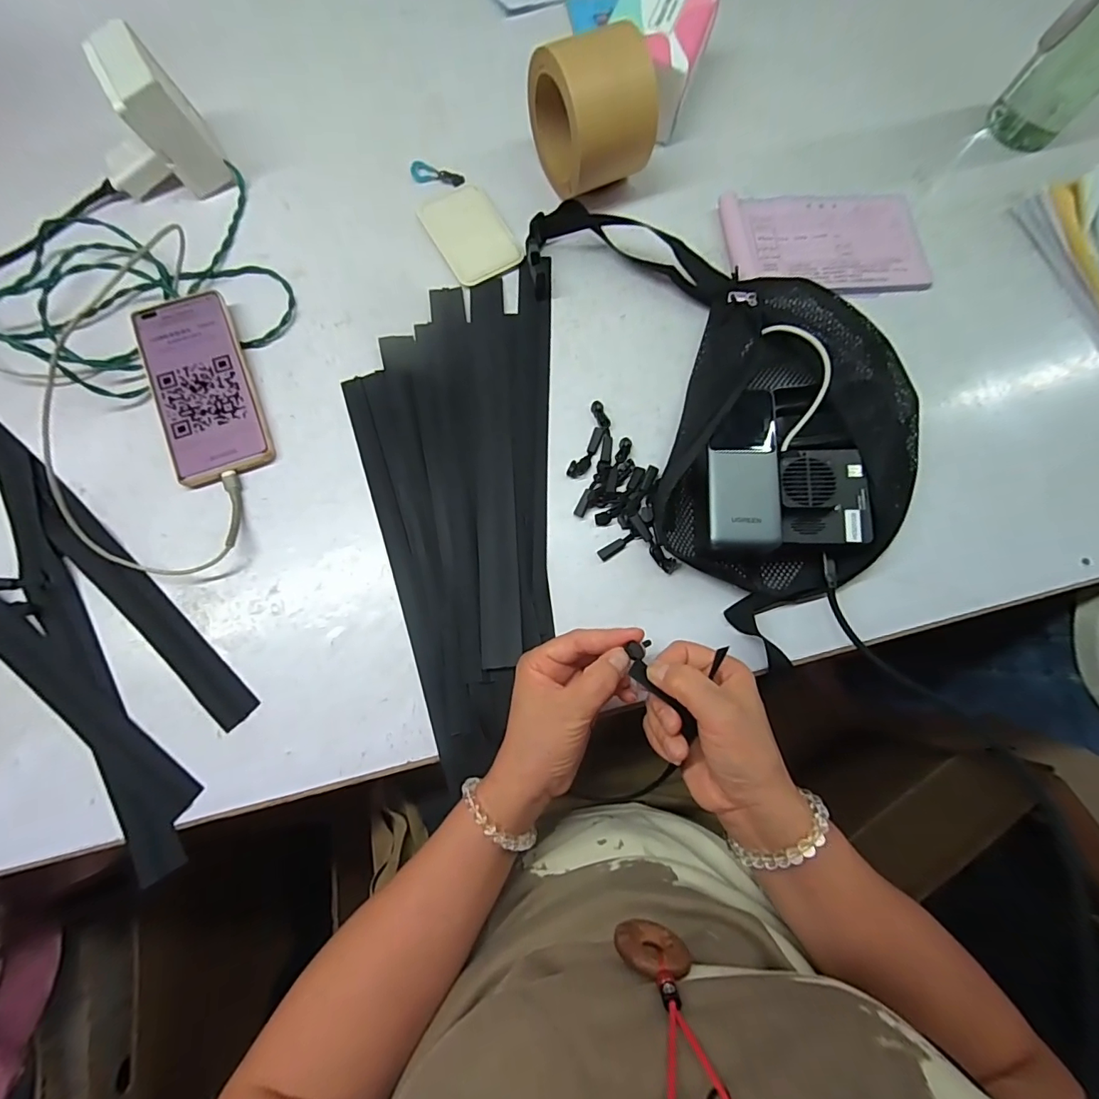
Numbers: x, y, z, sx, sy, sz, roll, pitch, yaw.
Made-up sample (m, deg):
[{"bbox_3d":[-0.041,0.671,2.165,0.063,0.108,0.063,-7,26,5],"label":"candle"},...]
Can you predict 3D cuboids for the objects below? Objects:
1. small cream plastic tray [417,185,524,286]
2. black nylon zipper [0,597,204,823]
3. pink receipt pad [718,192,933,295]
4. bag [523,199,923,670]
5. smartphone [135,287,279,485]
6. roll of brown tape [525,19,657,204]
[{"bbox_3d":[-0.076,-0.302,0.457,0.066,0.008,0.099,-30,85,-7],"label":"small cream plastic tray"},{"bbox_3d":[-0.399,0.076,0.367,0.352,0.009,0.038,38,79,7],"label":"black nylon zipper"},{"bbox_3d":[0.267,-0.299,0.467,0.188,0.010,0.109,-4,77,-2],"label":"pink receipt pad"},{"bbox_3d":[0.165,-0.154,0.409,0.243,0.053,0.403,-22,79,-6],"label":"bag"},{"bbox_3d":[-0.299,-0.141,0.413,0.077,0.010,0.167,-21,83,-7],"label":"smartphone"},{"bbox_3d":[0.036,-0.393,0.427,0.077,0.120,0.105,-26,79,-7],"label":"roll of brown tape"}]

